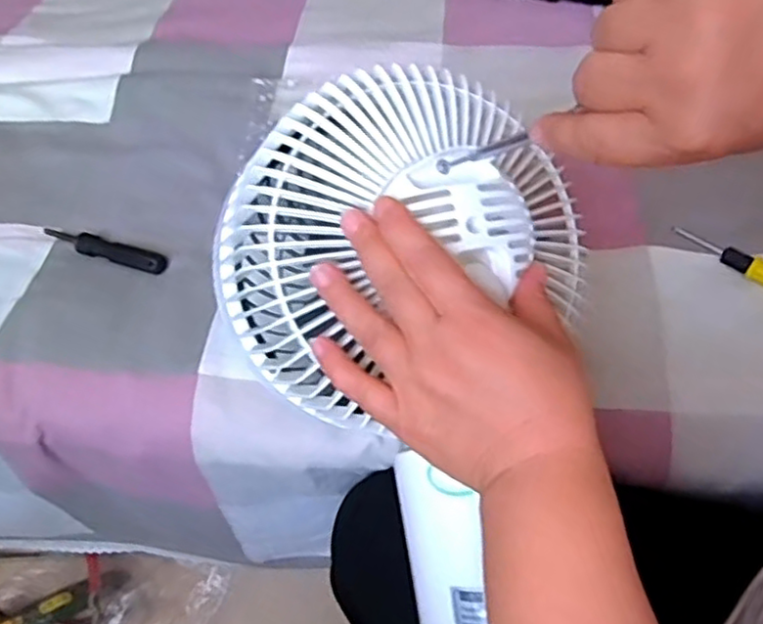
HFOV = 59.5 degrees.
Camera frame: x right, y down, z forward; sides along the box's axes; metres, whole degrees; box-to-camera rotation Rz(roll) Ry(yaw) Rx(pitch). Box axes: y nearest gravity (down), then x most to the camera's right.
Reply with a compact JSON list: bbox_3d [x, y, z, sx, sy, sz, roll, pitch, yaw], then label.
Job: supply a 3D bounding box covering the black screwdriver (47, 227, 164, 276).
[{"bbox_3d":[-0.233,-0.057,0.559,0.120,0.012,0.023,17,55,16],"label":"black screwdriver"}]

